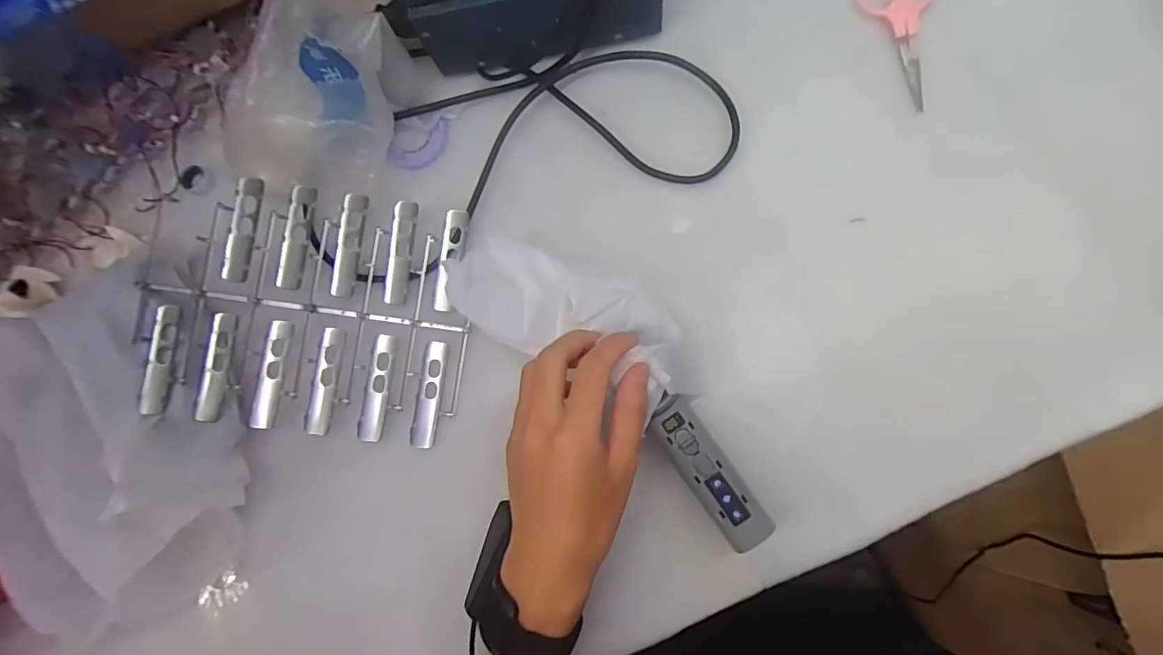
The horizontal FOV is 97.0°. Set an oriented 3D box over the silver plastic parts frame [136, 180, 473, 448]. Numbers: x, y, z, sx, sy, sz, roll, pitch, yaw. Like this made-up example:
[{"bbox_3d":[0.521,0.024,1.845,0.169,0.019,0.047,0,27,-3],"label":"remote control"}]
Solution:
[{"bbox_3d":[-0.196,-0.014,0.376,0.226,0.015,0.176,9,82,-6],"label":"silver plastic parts frame"}]

